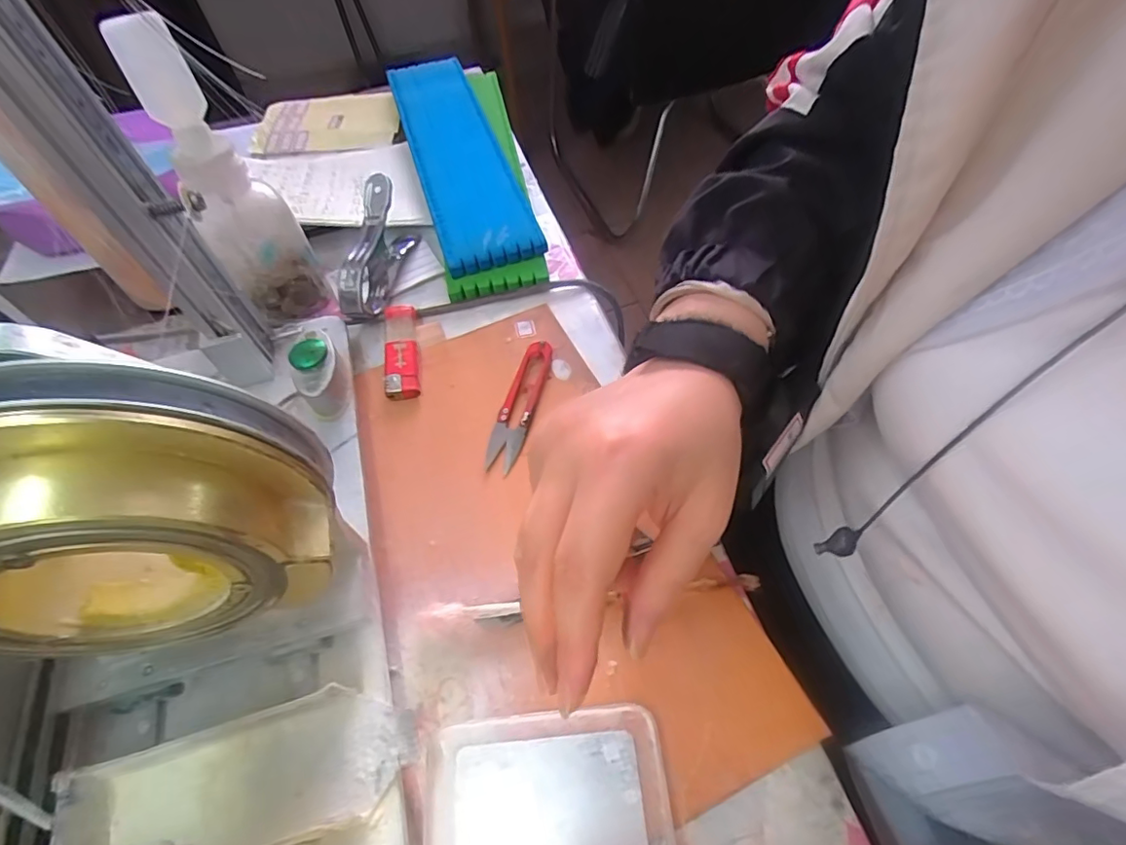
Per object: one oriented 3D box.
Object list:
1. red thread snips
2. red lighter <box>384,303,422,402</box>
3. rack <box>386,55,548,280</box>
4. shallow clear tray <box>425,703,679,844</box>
[{"bbox_3d":[-0.029,-0.014,0.370,0.022,0.012,0.101,11,58,12],"label":"red thread snips"},{"bbox_3d":[-0.116,-0.052,0.396,0.023,0.013,0.083,-11,56,-3],"label":"red lighter"},{"bbox_3d":[-0.093,-0.241,0.496,0.080,0.012,0.297,-17,64,-7],"label":"rack"},{"bbox_3d":[-0.005,0.186,0.239,0.109,0.007,0.104,-7,56,-3],"label":"shallow clear tray"}]

